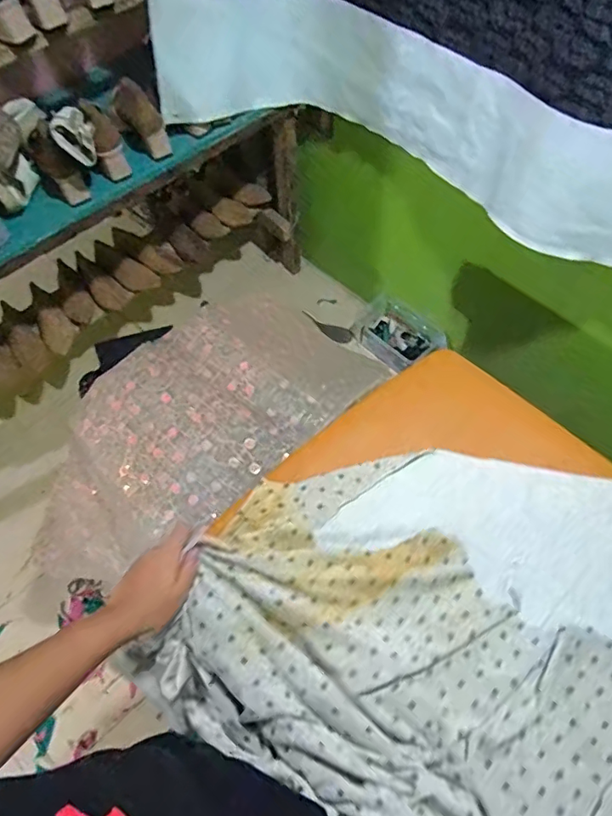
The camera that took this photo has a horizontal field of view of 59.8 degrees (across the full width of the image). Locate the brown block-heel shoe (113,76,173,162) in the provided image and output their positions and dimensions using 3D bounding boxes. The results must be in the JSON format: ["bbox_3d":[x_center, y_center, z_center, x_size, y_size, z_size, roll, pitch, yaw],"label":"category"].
[{"bbox_3d":[-0.362,-0.623,1.149,0.074,0.071,0.198,-29,63,-14],"label":"brown block-heel shoe"}]

